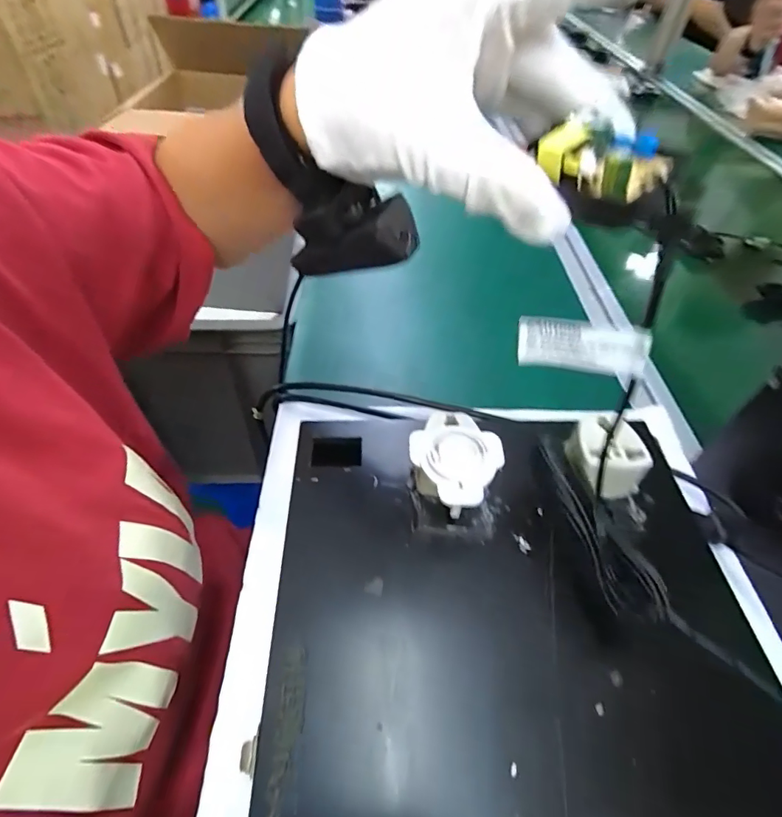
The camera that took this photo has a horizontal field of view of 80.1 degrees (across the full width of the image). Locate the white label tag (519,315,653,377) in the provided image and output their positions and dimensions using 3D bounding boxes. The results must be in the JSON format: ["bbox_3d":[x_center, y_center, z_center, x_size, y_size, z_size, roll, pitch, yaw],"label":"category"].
[{"bbox_3d":[0.074,-0.023,0.182,0.047,0.021,0.004,12,45,21],"label":"white label tag"}]

